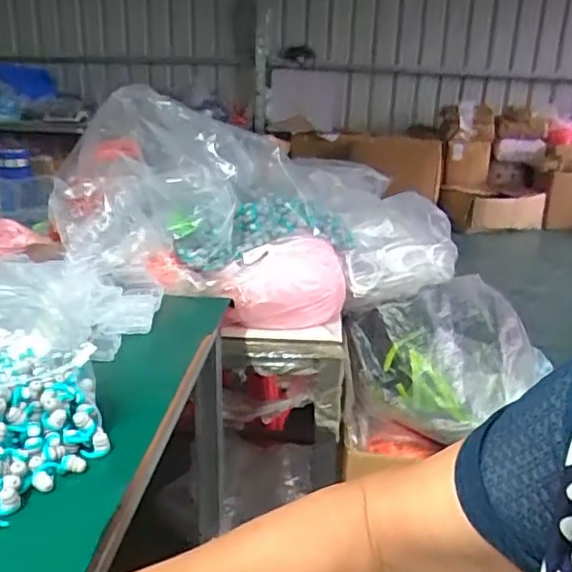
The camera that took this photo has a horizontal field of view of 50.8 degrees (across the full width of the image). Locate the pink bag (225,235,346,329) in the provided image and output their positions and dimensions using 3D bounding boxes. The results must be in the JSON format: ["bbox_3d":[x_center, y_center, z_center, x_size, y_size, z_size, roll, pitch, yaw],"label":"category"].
[{"bbox_3d":[0.003,0.000,0.965,0.204,0.121,0.091,-11,22,-33],"label":"pink bag"}]

